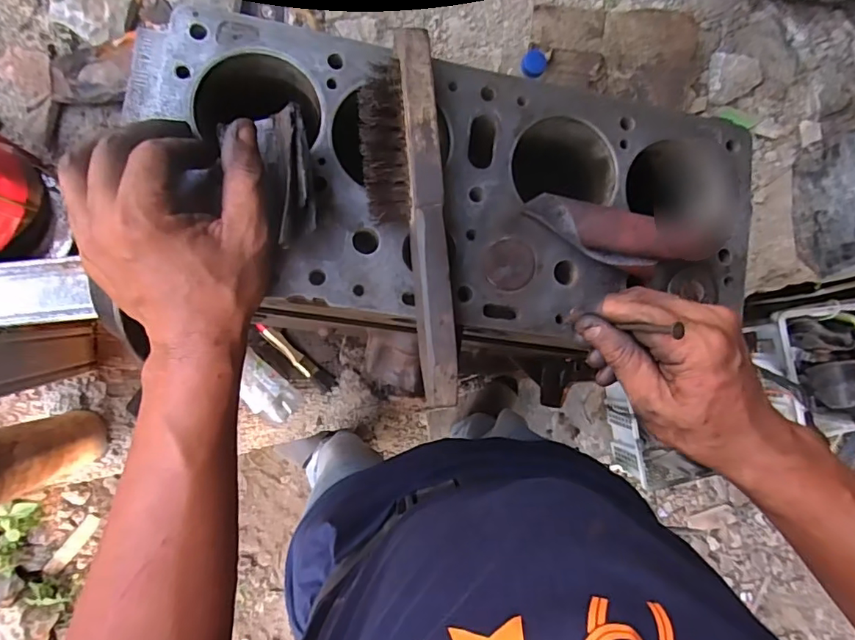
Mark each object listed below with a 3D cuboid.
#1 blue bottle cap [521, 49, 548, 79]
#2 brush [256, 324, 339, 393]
[{"bbox_3d":[0.140,-0.336,0.682,0.033,0.019,0.028,36,84,-8],"label":"blue bottle cap"},{"bbox_3d":[-0.212,0.062,0.839,0.153,0.027,0.024,42,83,-7],"label":"brush"}]

